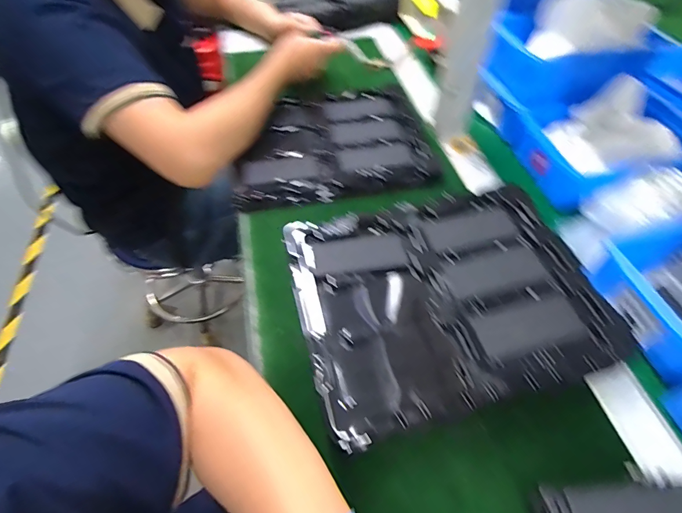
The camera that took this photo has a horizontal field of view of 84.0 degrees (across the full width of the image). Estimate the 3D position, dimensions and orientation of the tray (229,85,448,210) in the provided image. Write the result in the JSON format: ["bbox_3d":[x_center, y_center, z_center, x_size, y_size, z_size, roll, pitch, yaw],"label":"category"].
[{"bbox_3d":[-0.015,-0.162,0.548,0.269,0.037,0.203,-11,54,-6],"label":"tray"}]

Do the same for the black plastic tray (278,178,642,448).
[{"bbox_3d":[0.103,0.039,0.379,0.278,0.036,0.216,-13,56,-8],"label":"black plastic tray"}]

